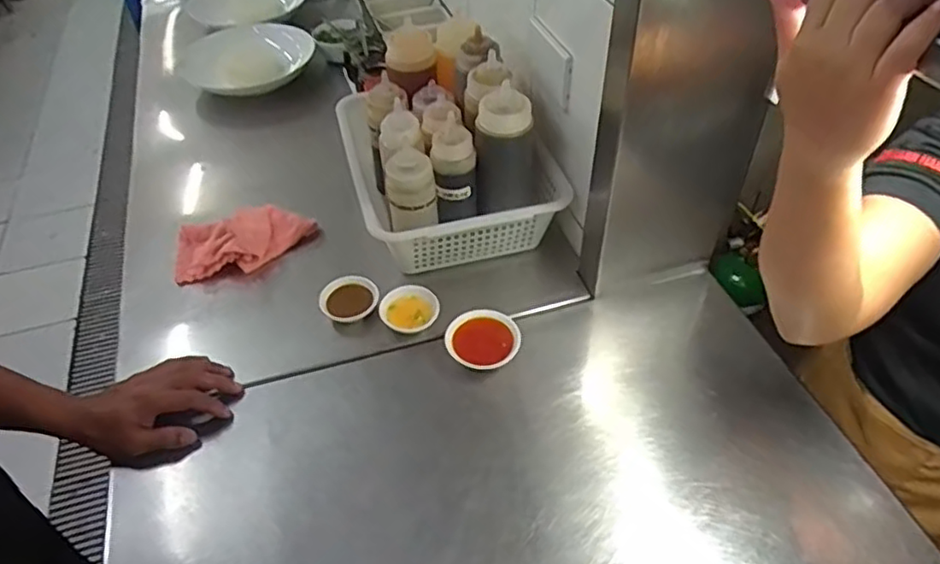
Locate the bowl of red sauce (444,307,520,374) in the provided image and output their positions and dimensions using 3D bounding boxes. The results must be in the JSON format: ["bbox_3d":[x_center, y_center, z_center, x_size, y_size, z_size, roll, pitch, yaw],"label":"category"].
[{"bbox_3d":[0.016,0.070,0.787,0.085,0.034,0.078,-1,44,1],"label":"bowl of red sauce"}]

